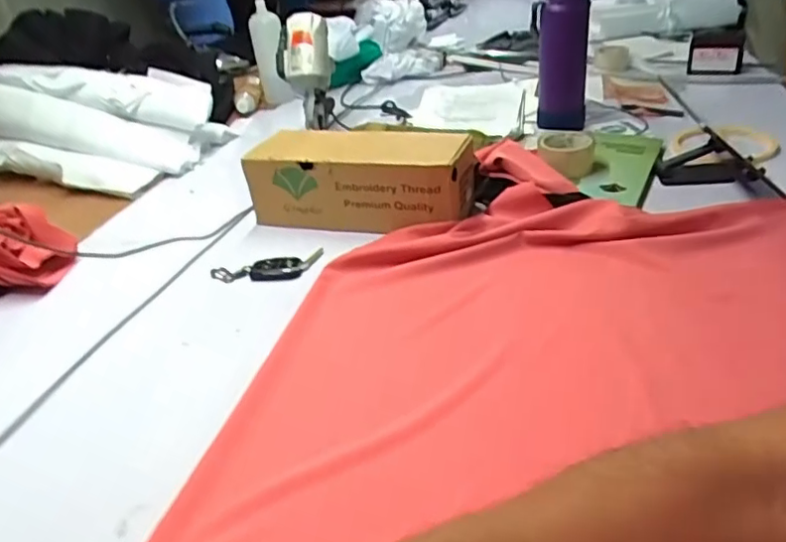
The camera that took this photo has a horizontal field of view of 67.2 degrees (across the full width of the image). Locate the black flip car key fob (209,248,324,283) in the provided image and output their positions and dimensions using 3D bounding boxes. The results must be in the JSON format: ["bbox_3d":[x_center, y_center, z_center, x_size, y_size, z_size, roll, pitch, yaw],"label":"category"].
[{"bbox_3d":[-0.178,-0.003,0.839,0.157,0.021,0.058,-12,33,-7],"label":"black flip car key fob"}]

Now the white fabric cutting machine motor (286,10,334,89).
[{"bbox_3d":[-0.174,-0.441,1.182,0.093,0.132,0.093,-12,33,-6],"label":"white fabric cutting machine motor"}]

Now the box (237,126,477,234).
[{"bbox_3d":[-0.050,-0.148,0.932,0.342,0.102,0.139,5,33,18],"label":"box"}]

